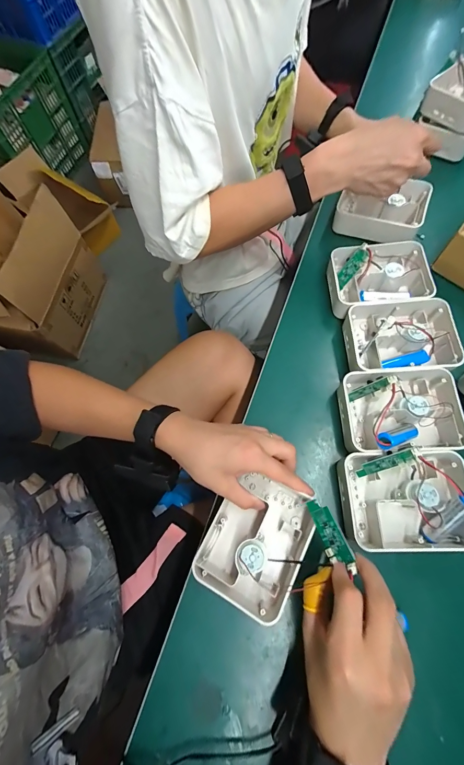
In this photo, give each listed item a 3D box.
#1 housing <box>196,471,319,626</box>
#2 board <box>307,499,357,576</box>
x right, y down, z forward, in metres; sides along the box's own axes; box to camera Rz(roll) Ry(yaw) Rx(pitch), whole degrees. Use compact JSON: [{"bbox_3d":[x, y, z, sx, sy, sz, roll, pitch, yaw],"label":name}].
[{"bbox_3d":[0.028,0.177,0.330,0.106,0.041,0.129,27,76,10],"label":"housing"},{"bbox_3d":[0.094,0.148,0.287,0.022,0.008,0.066,-44,56,30],"label":"board"}]

